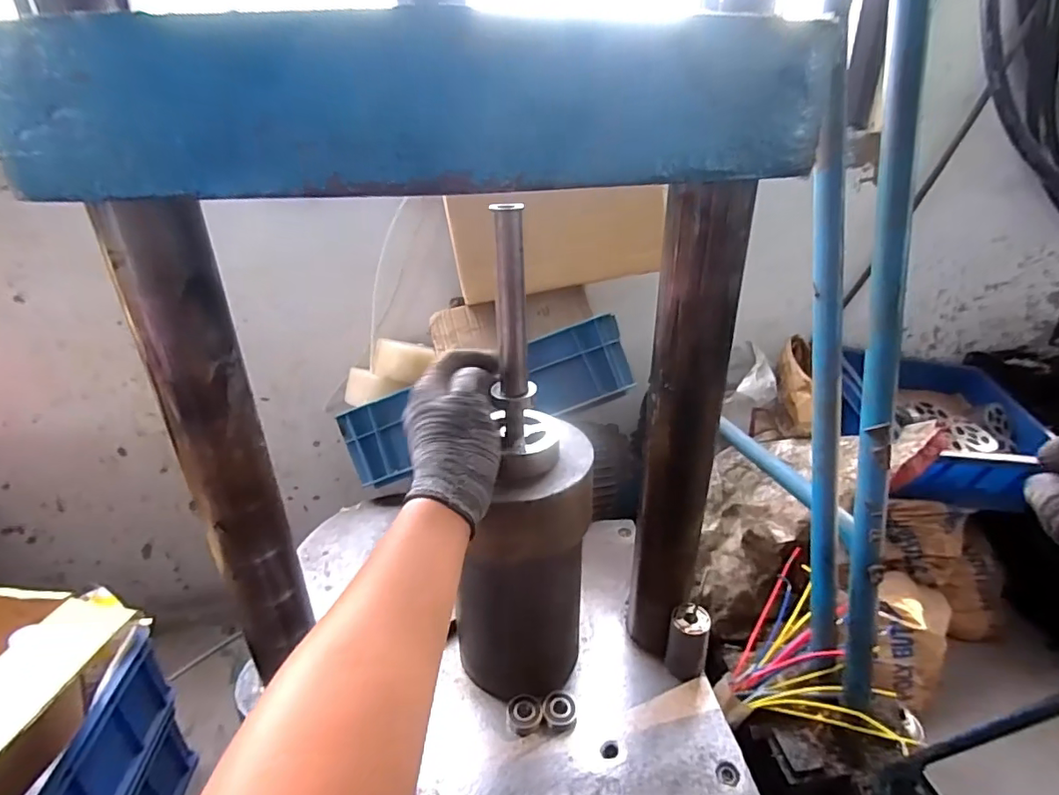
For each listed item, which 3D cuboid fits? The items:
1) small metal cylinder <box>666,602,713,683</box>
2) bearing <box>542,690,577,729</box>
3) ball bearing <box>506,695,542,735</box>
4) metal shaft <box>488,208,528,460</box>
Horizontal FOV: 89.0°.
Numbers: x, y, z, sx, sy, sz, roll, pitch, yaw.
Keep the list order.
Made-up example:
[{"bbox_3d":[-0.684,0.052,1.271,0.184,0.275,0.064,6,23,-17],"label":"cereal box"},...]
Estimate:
[{"bbox_3d":[0.164,0.252,0.556,0.039,0.079,0.034,8,28,17],"label":"small metal cylinder"},{"bbox_3d":[0.030,0.307,0.532,0.033,0.013,0.033,-1,27,0],"label":"bearing"},{"bbox_3d":[-0.005,0.309,0.525,0.034,0.014,0.031,-1,27,0],"label":"ball bearing"},{"bbox_3d":[-0.012,-0.050,0.431,0.023,0.196,0.024,-5,24,-9],"label":"metal shaft"}]

